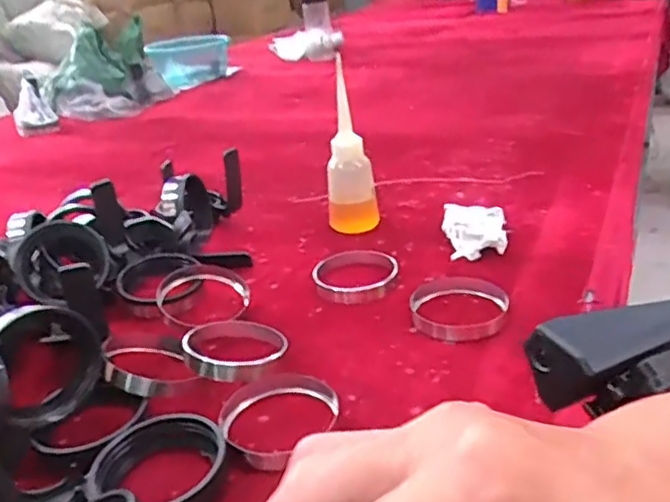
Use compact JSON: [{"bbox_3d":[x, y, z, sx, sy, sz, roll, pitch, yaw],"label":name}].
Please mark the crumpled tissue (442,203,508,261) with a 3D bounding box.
[{"bbox_3d":[0.130,-0.020,0.592,0.057,0.021,0.086,-1,27,13],"label":"crumpled tissue"}]

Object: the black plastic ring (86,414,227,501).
[{"bbox_3d":[-0.095,0.119,0.350,0.065,0.023,0.065,-6,26,3],"label":"black plastic ring"}]

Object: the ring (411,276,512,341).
[{"bbox_3d":[0.094,0.041,0.482,0.070,0.011,0.084,2,27,19],"label":"ring"}]

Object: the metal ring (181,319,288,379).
[{"bbox_3d":[-0.070,0.066,0.447,0.071,0.012,0.070,3,22,-6],"label":"metal ring"}]

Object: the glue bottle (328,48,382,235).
[{"bbox_3d":[0.012,-0.098,0.646,0.041,0.147,0.039,-26,31,-33],"label":"glue bottle"}]

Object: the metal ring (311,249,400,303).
[{"bbox_3d":[0.018,0.019,0.554,0.065,0.014,0.074,2,28,20],"label":"metal ring"}]

